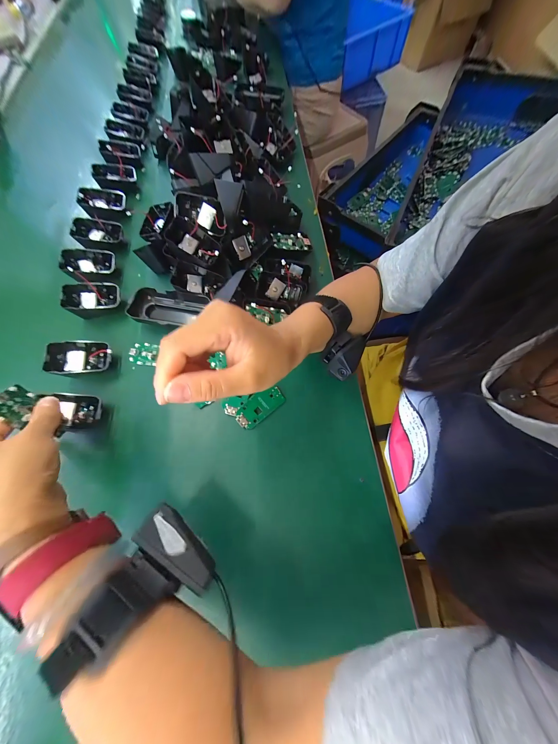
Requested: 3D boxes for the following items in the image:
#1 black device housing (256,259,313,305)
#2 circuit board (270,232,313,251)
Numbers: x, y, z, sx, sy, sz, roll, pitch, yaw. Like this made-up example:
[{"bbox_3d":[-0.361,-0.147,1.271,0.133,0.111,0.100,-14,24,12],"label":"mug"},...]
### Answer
[{"bbox_3d":[0.008,-0.131,0.345,0.071,0.033,0.061,8,109,5],"label":"black device housing"},{"bbox_3d":[0.022,-0.204,0.367,0.066,0.009,0.032,-7,69,-21],"label":"circuit board"}]

